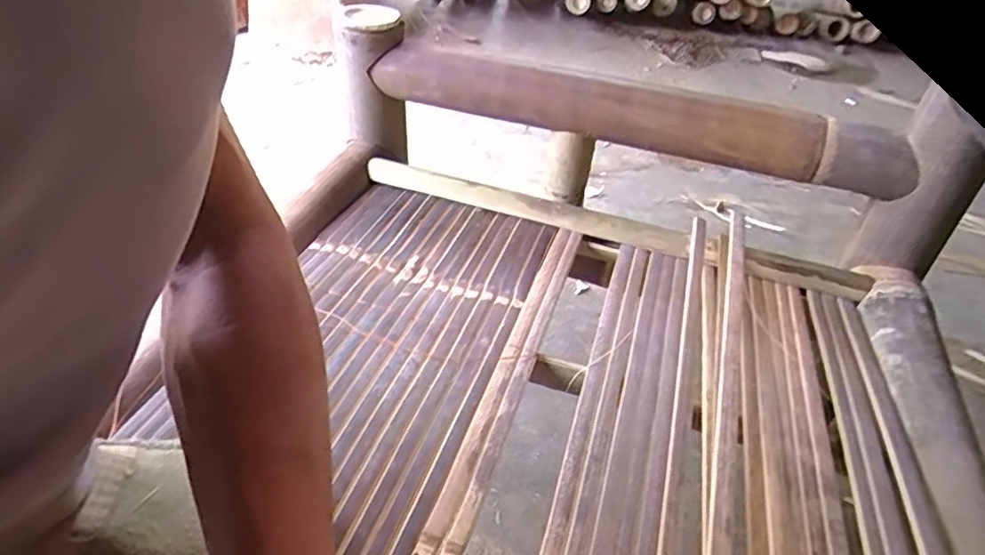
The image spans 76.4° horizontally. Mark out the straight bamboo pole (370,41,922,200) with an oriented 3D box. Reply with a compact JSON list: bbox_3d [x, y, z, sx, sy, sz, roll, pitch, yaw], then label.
[{"bbox_3d":[0.136,-0.194,0.722,0.609,0.082,0.076,23,45,19],"label":"straight bamboo pole"}]

